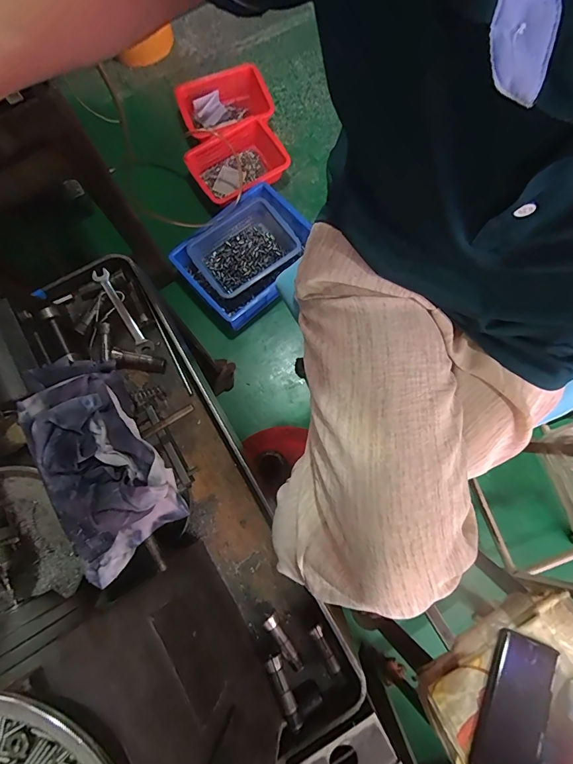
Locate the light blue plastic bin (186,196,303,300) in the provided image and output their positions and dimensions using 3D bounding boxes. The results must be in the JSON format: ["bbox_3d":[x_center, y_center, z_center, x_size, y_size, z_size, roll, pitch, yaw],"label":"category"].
[{"bbox_3d":[-0.129,-0.435,1.263,0.333,0.087,0.246,-34,80,-7],"label":"light blue plastic bin"}]

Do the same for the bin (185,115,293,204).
[{"bbox_3d":[-0.153,-0.761,1.336,0.323,0.103,0.237,-38,81,-7],"label":"bin"}]

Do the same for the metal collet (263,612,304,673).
[{"bbox_3d":[-0.004,0.324,0.474,0.018,0.013,0.070,-32,80,-6],"label":"metal collet"}]

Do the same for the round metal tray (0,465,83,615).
[{"bbox_3d":[-0.271,0.155,0.346,0.127,0.020,0.128,0,78,0],"label":"round metal tray"}]

